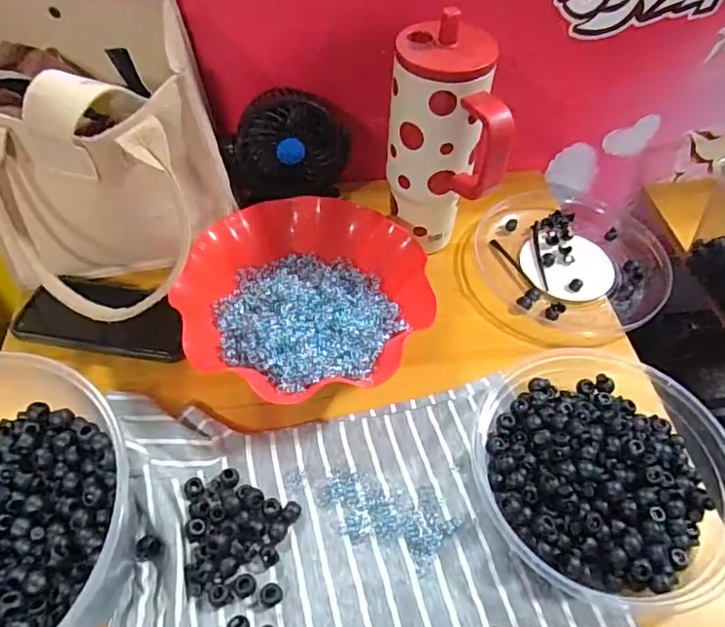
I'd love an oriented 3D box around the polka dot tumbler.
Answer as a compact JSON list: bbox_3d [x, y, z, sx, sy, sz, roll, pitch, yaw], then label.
[{"bbox_3d":[0.071,-0.139,0.511,0.080,0.218,0.103,-10,53,-9],"label":"polka dot tumbler"}]

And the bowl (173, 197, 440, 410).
[{"bbox_3d":[-0.054,-0.013,0.517,0.214,0.058,0.213,1,52,-1],"label":"bowl"}]

